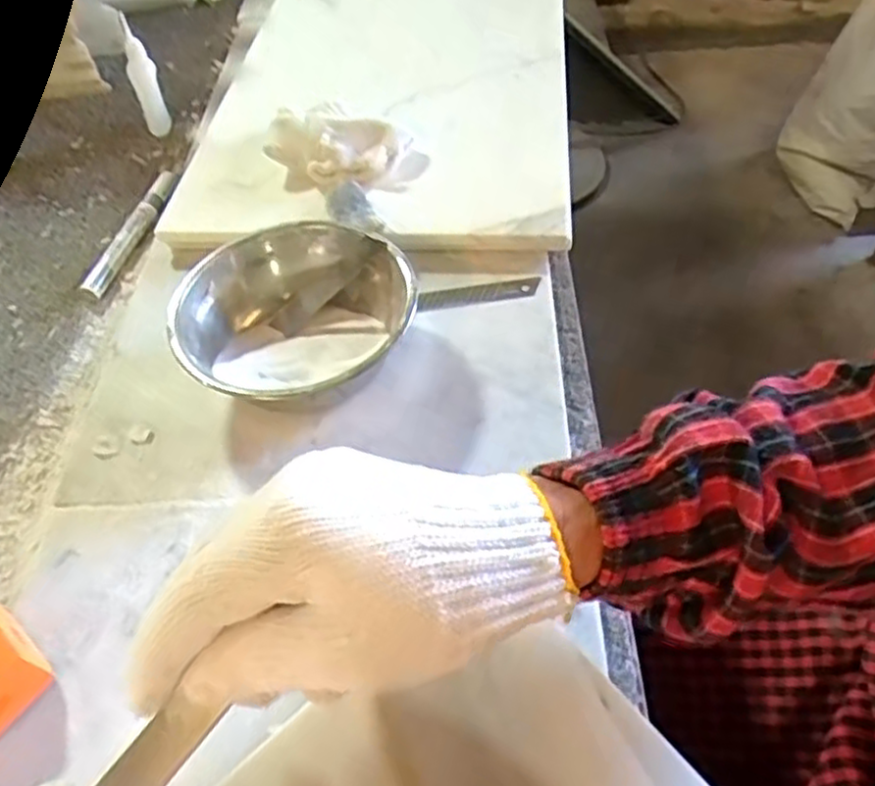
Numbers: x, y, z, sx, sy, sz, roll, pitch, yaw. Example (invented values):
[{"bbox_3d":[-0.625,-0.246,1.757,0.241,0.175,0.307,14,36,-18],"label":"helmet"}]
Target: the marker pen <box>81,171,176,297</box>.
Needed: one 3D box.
[{"bbox_3d":[-0.242,-0.130,0.587,0.015,0.018,0.143,7,51,10],"label":"marker pen"}]

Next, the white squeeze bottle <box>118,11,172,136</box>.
[{"bbox_3d":[-0.270,-0.290,0.673,0.023,0.104,0.016,-13,51,-6],"label":"white squeeze bottle"}]

